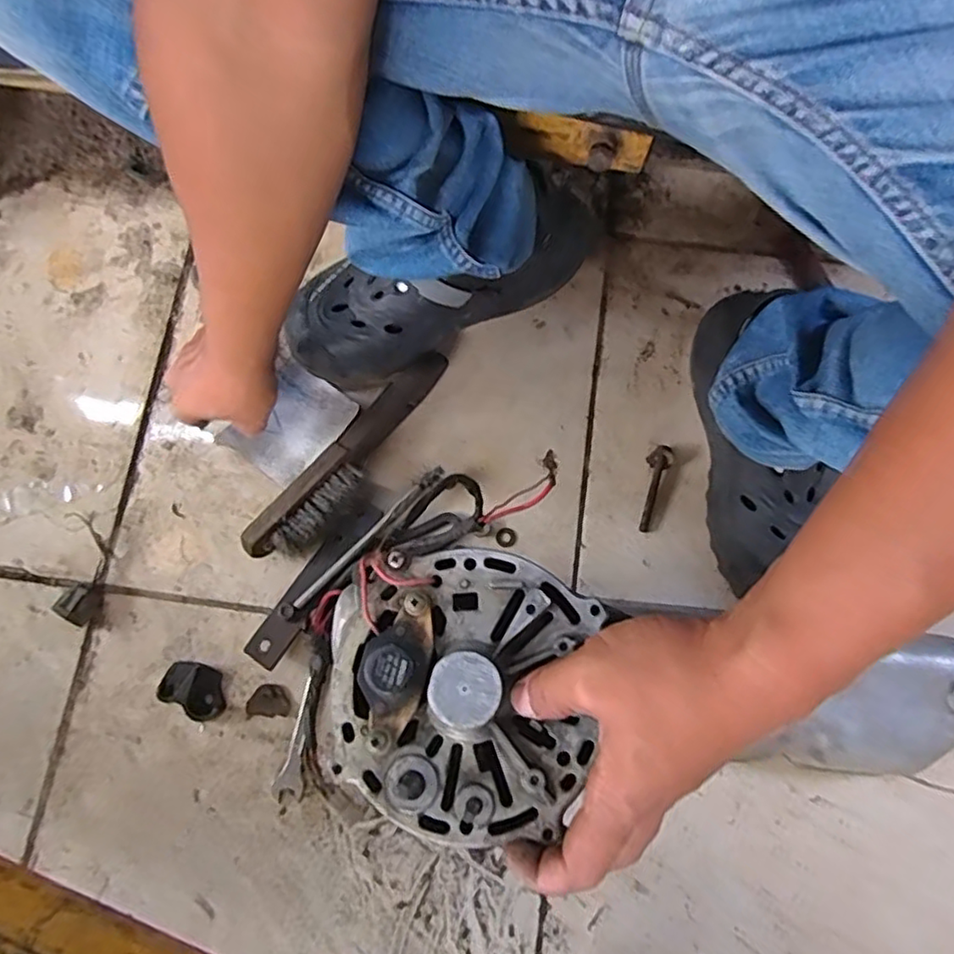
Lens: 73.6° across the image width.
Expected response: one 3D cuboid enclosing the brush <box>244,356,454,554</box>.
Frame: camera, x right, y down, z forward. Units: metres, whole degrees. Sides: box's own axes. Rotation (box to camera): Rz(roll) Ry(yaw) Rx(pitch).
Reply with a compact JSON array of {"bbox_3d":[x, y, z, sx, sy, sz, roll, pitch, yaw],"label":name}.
[{"bbox_3d":[-0.107,-0.018,0.564,0.047,0.040,0.233,39,78,9],"label":"brush"}]

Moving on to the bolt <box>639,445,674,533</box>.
[{"bbox_3d":[0.156,0.009,0.573,0.021,0.014,0.079,21,76,5],"label":"bolt"}]

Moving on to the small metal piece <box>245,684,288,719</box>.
[{"bbox_3d":[-0.173,0.185,0.527,0.035,0.004,0.026,0,75,-1],"label":"small metal piece"}]

